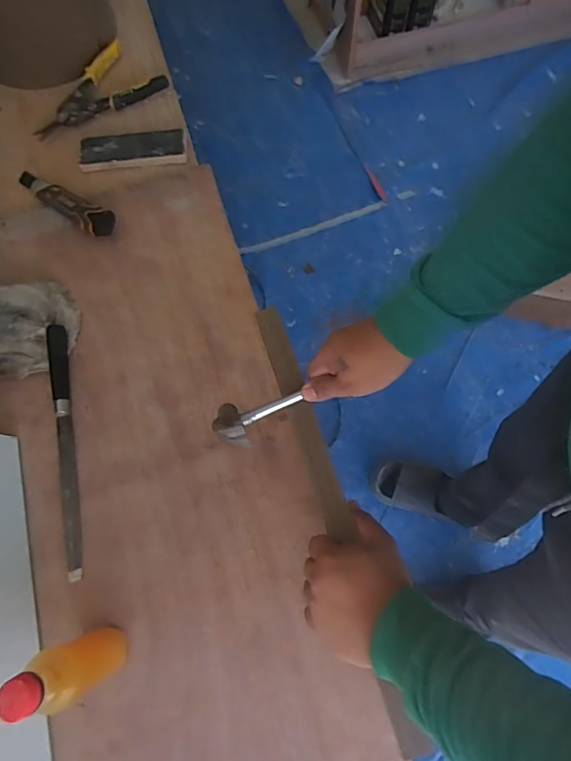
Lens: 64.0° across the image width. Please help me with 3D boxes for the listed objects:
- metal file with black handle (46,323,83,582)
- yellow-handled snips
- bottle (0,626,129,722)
[{"bbox_3d":[-0.286,0.079,0.587,0.023,0.020,0.329,-12,71,-3],"label":"metal file with black handle"},{"bbox_3d":[-0.331,-0.491,0.795,0.140,0.018,0.229,40,76,14],"label":"yellow-handled snips"},{"bbox_3d":[-0.193,0.266,0.429,0.046,0.174,0.052,-28,72,-8],"label":"bottle"}]

